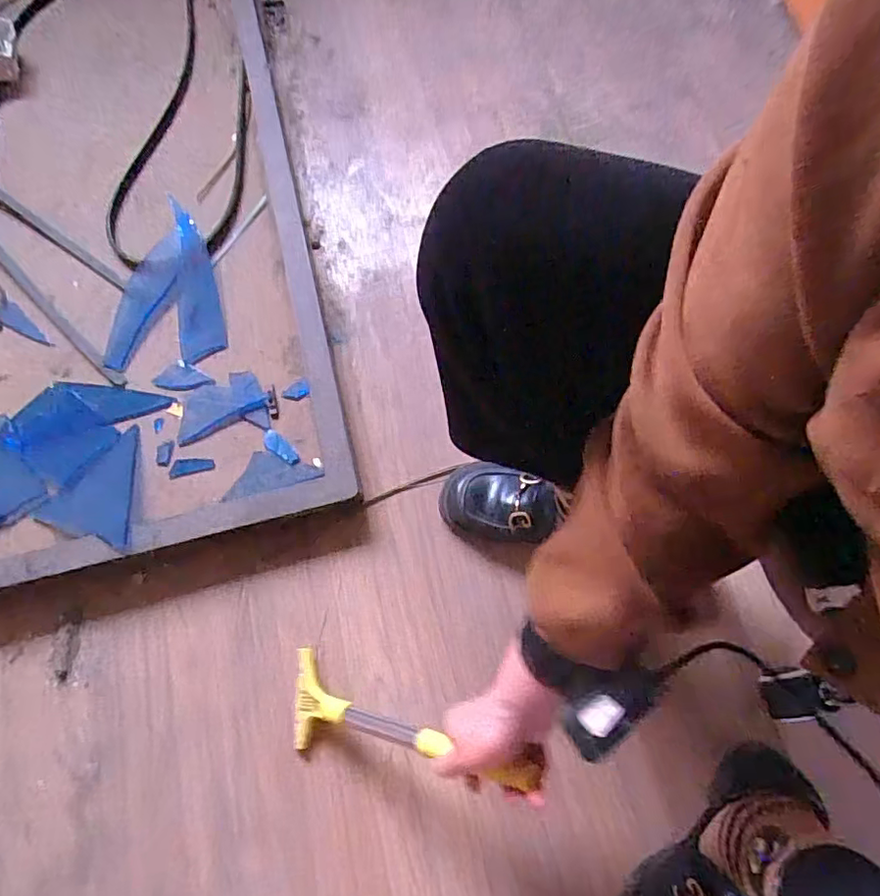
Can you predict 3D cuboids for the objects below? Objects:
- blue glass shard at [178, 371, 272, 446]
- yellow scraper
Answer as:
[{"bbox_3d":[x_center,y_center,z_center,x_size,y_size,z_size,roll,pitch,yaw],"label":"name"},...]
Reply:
[{"bbox_3d":[-0.279,-0.055,0.728,0.118,0.006,0.077,-12,75,-5],"label":"blue glass shard"},{"bbox_3d":[-0.040,0.258,0.518,0.286,0.027,0.087,-2,70,38],"label":"yellow scraper"}]

